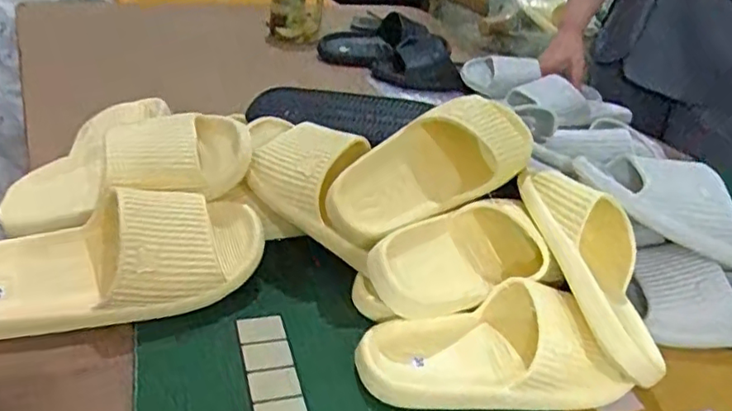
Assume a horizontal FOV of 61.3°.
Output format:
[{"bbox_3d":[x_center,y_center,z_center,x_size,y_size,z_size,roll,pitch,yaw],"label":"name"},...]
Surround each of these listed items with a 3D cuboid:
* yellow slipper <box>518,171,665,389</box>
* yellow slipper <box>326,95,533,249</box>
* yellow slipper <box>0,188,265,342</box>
[{"bbox_3d":[0.209,0.049,0.551,0.079,0.066,0.214,-7,62,-22],"label":"yellow slipper"},{"bbox_3d":[0.061,-0.033,0.619,0.233,0.065,0.093,-28,83,-24],"label":"yellow slipper"},{"bbox_3d":[-0.217,0.045,0.526,0.256,0.080,0.089,-6,34,-21],"label":"yellow slipper"}]

